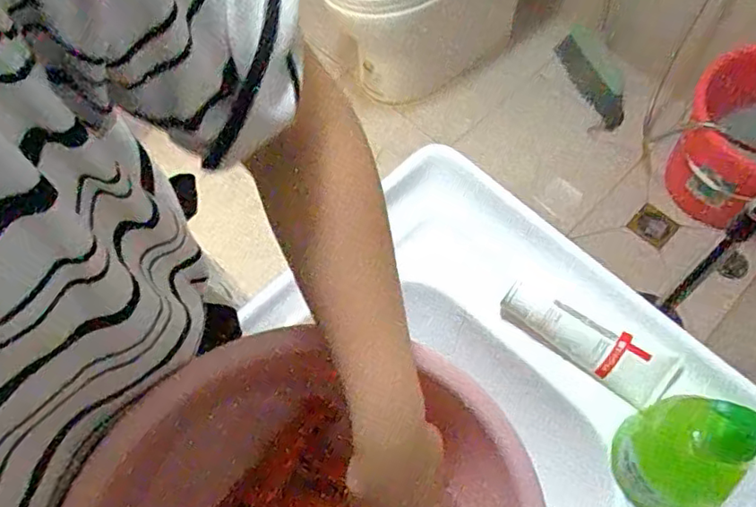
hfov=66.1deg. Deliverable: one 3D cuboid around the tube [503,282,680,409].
[{"bbox_3d":[0.199,0.082,0.553,0.168,0.033,0.054,29,69,13],"label":"tube"}]

